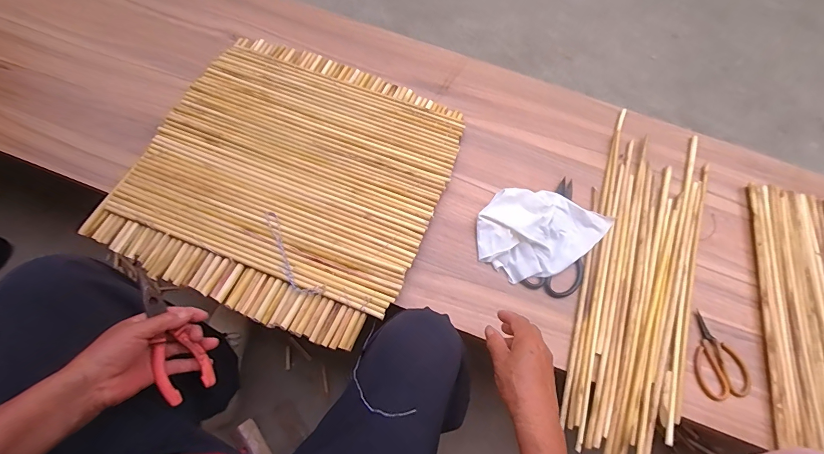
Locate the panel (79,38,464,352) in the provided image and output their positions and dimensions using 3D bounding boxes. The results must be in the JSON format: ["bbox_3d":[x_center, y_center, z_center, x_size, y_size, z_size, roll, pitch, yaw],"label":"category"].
[{"bbox_3d":[-0.188,-0.091,0.604,0.460,0.016,0.447,22,69,5],"label":"panel"}]

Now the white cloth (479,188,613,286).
[{"bbox_3d":[0.209,0.006,0.595,0.211,0.025,0.140,-7,69,-6],"label":"white cloth"}]

